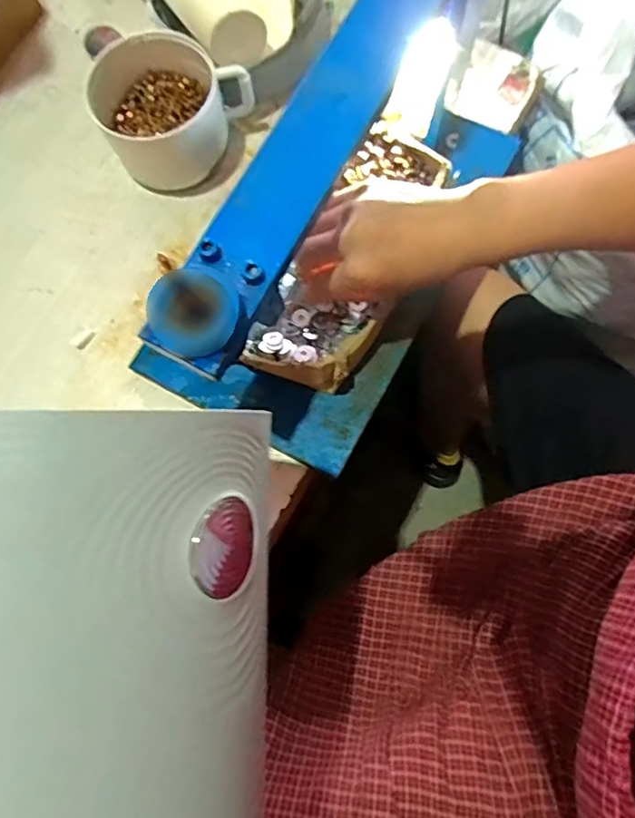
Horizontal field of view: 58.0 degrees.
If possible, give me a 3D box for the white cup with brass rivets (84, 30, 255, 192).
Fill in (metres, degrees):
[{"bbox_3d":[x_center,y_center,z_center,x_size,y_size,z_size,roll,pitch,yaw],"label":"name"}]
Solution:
[{"bbox_3d":[-0.140,-0.269,0.514,0.119,0.080,0.110,0,77,2],"label":"white cup with brass rivets"}]

